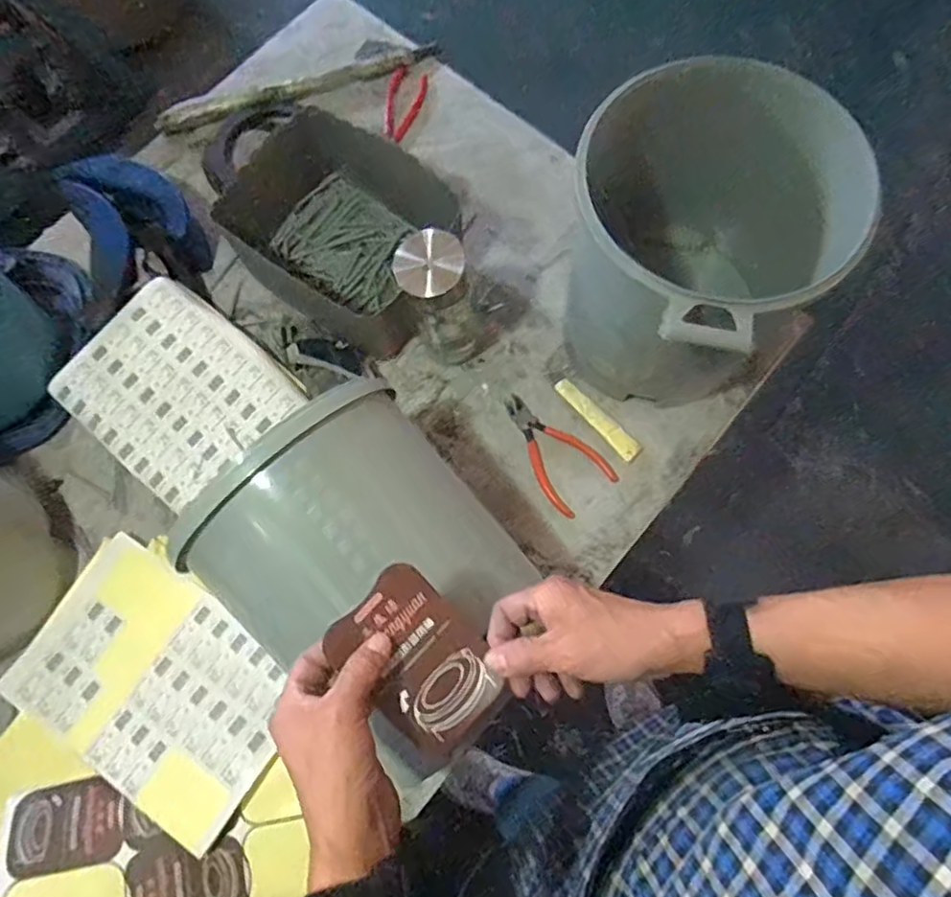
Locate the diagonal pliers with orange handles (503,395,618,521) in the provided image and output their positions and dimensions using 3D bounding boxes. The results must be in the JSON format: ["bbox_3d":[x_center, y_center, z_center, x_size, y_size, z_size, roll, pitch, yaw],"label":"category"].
[{"bbox_3d":[0.082,0.001,0.721,0.076,0.010,0.147,-41,77,-10],"label":"diagonal pliers with orange handles"}]

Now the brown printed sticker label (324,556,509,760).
[{"bbox_3d":[-0.034,0.128,0.389,0.069,0.005,0.101,-43,90,-16],"label":"brown printed sticker label"}]

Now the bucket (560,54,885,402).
[{"bbox_3d":[0.215,-0.169,0.627,0.247,0.271,0.201,-34,76,-8],"label":"bucket"}]

